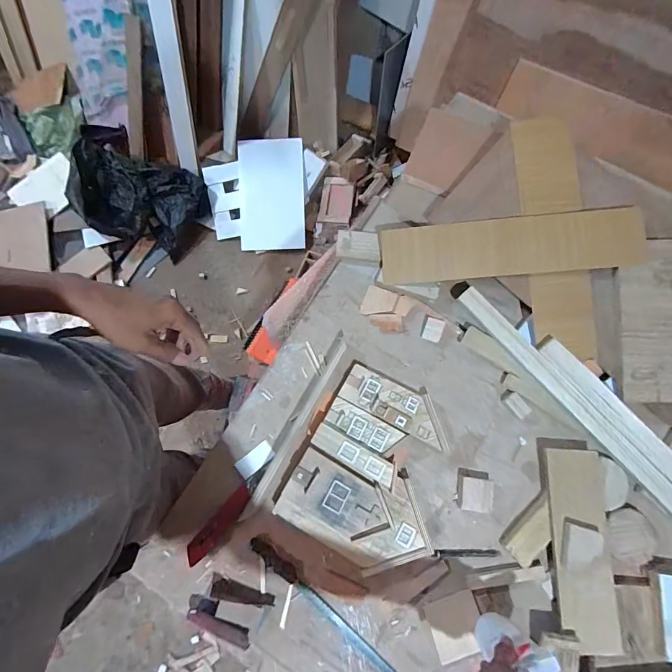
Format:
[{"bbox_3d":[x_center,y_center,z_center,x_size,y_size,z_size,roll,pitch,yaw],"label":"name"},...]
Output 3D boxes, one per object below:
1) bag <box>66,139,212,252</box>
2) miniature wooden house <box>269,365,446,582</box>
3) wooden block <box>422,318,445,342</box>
[{"bbox_3d":[-0.789,-0.550,1.465,0.492,0.166,0.343,15,76,3],"label":"bag"},{"bbox_3d":[0.069,0.213,0.594,0.236,0.039,0.286,29,78,7],"label":"miniature wooden house"},{"bbox_3d":[0.177,-0.011,0.665,0.034,0.012,0.041,18,77,4],"label":"wooden block"}]

